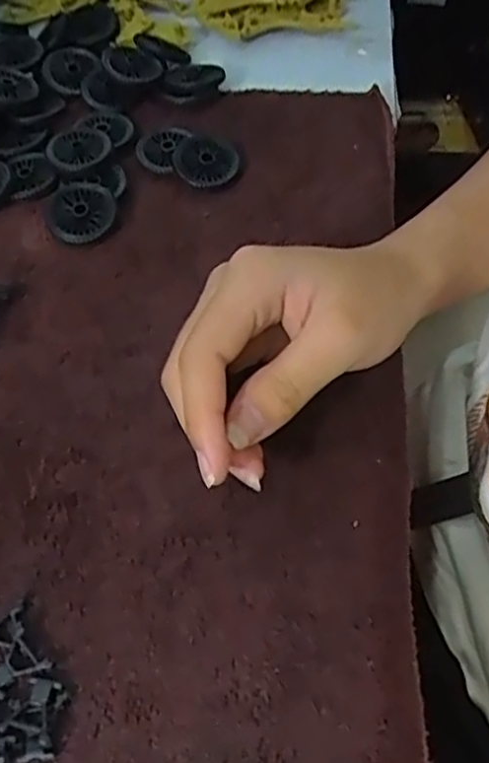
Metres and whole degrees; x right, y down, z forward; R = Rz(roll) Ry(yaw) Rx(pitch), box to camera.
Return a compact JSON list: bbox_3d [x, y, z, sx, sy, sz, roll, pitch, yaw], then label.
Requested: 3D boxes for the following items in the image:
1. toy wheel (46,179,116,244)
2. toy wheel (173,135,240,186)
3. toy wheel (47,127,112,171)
[{"bbox_3d":[-0.085,-0.088,0.366,0.036,0.010,0.036,1,70,-2],"label":"toy wheel"},{"bbox_3d":[-0.022,-0.125,0.388,0.035,0.008,0.035,-1,54,2],"label":"toy wheel"},{"bbox_3d":[-0.093,-0.133,0.393,0.036,0.008,0.036,-1,54,2],"label":"toy wheel"}]

